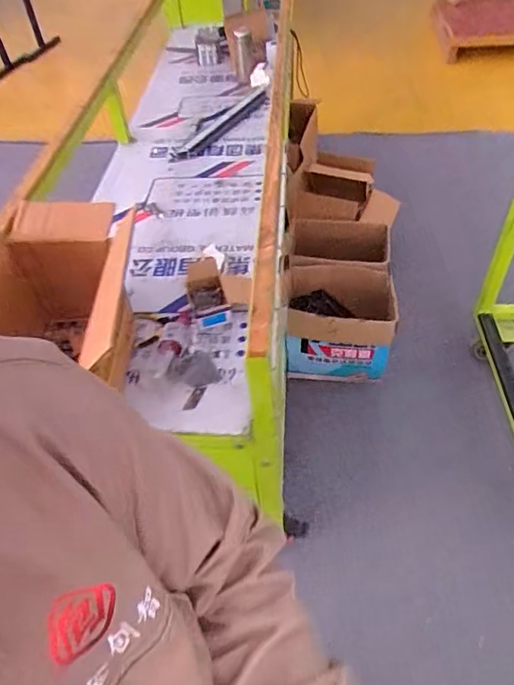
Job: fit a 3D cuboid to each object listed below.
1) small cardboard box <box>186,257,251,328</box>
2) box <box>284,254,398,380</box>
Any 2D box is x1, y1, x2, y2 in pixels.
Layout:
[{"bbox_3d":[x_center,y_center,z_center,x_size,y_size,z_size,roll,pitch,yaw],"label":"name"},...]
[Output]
[{"bbox_3d":[-0.095,-0.138,1.237,0.144,0.064,0.228,-14,50,-6],"label":"small cardboard box"},{"bbox_3d":[0.280,-0.070,1.759,0.353,0.337,0.265,3,50,8],"label":"box"}]

